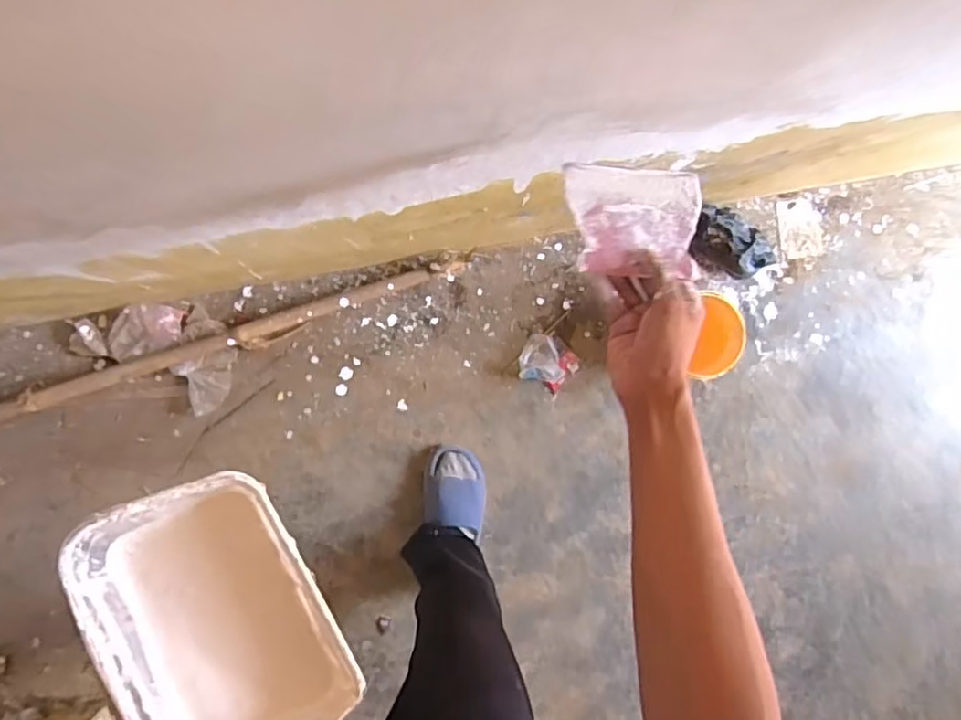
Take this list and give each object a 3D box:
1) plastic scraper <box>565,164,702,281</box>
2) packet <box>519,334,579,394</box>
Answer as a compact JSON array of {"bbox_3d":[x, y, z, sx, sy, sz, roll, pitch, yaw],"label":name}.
[{"bbox_3d":[0.134,-0.120,0.565,0.114,0.008,0.097,3,75,-6],"label":"plastic scraper"},{"bbox_3d":[0.136,0.008,1.348,0.111,0.021,0.099,37,87,-6],"label":"packet"}]

